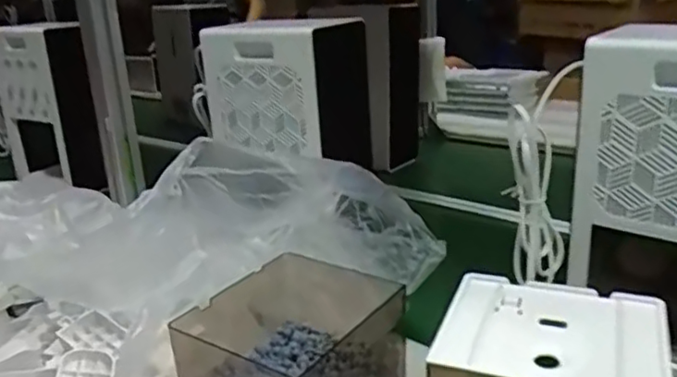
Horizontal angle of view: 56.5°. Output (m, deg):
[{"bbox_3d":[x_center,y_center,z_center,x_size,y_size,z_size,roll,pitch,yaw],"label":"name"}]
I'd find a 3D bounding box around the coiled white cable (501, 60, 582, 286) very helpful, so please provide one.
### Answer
[{"bbox_3d":[0.208,-0.009,0.653,0.060,0.227,0.026,2,18,11],"label":"coiled white cable"}]

